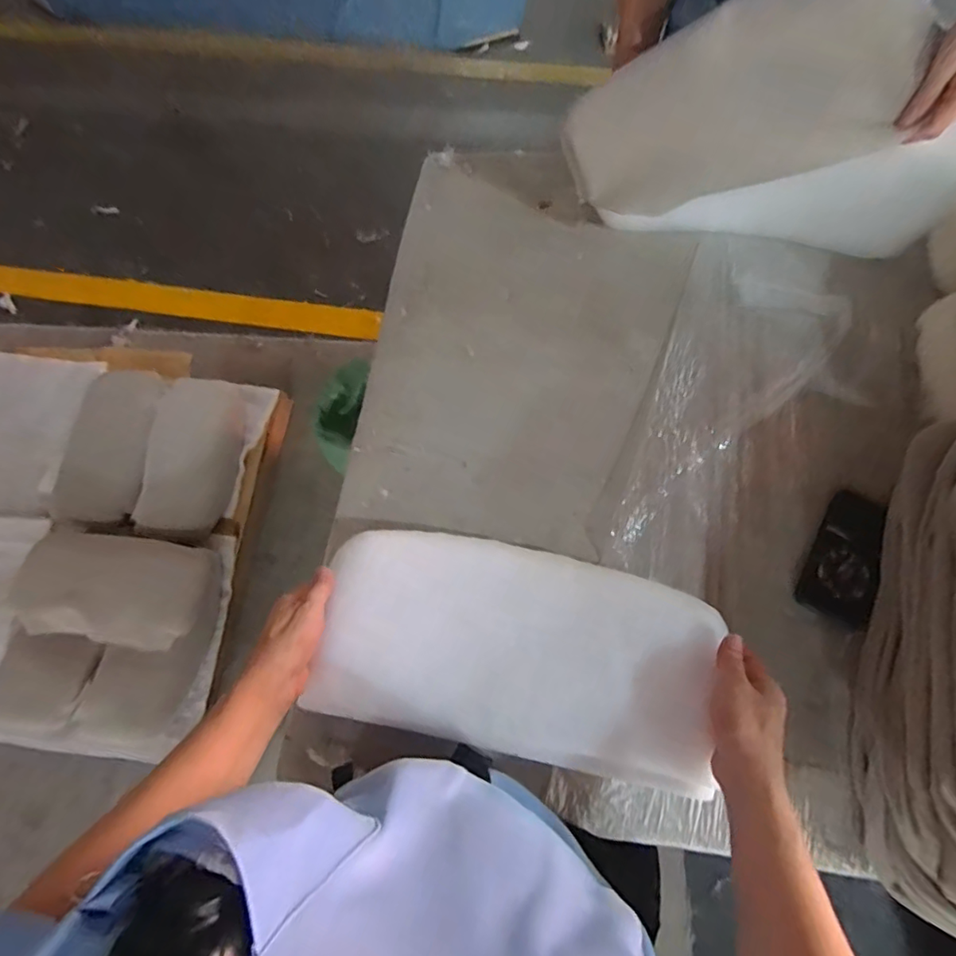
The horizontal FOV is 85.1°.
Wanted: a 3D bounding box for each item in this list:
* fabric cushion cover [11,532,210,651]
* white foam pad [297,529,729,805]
[{"bbox_3d":[-0.891,0.266,1.276,0.458,0.087,0.256,7,70,5],"label":"fabric cushion cover"},{"bbox_3d":[0.036,0.181,0.568,0.408,0.031,0.211,10,71,6],"label":"white foam pad"}]

